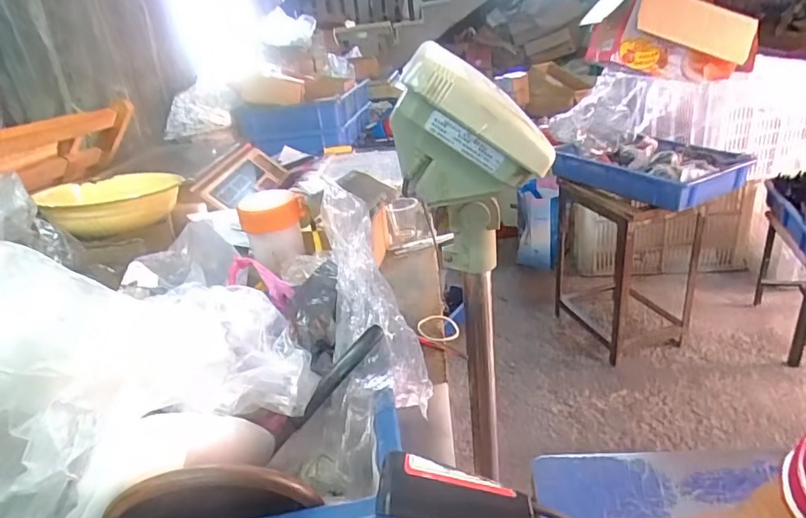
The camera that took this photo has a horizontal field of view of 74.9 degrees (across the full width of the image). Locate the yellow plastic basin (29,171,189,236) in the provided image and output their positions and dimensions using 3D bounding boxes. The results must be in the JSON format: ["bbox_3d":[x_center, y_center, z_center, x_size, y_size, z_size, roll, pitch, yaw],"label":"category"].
[{"bbox_3d":[-0.422,-0.086,0.779,0.189,0.053,0.147,-24,30,-32],"label":"yellow plastic basin"}]

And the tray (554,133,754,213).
[{"bbox_3d":[0.619,-0.235,1.361,0.273,0.102,0.445,-24,30,-32],"label":"tray"}]

